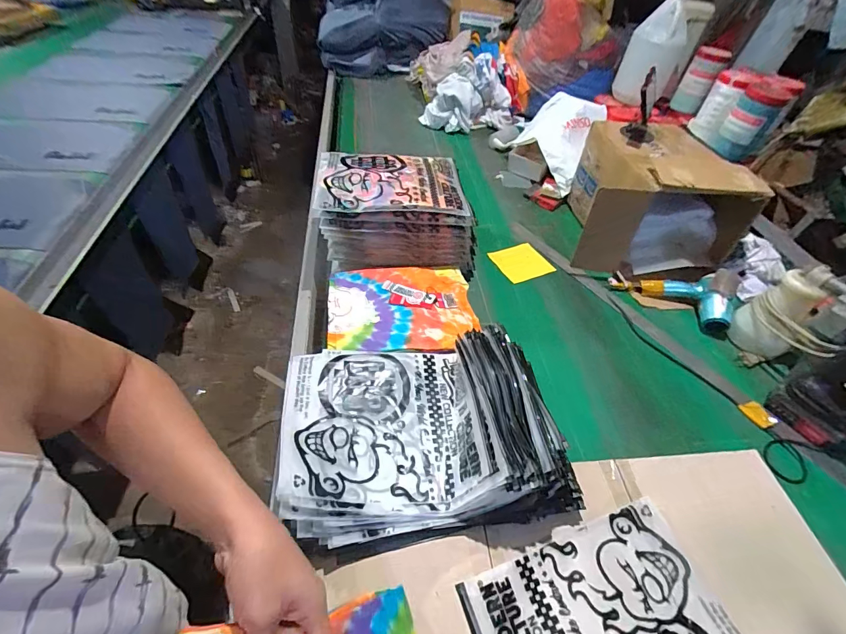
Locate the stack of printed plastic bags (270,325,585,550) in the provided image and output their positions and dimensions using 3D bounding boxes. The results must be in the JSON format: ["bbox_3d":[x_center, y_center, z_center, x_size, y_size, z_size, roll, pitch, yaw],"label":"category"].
[{"bbox_3d":[-0.002,0.146,0.577,0.391,0.115,0.291,-4,49,-9],"label":"stack of printed plastic bags"}]

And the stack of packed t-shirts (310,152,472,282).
[{"bbox_3d":[-0.063,-0.238,0.875,0.317,0.173,0.249,-3,49,-9],"label":"stack of packed t-shirts"}]

